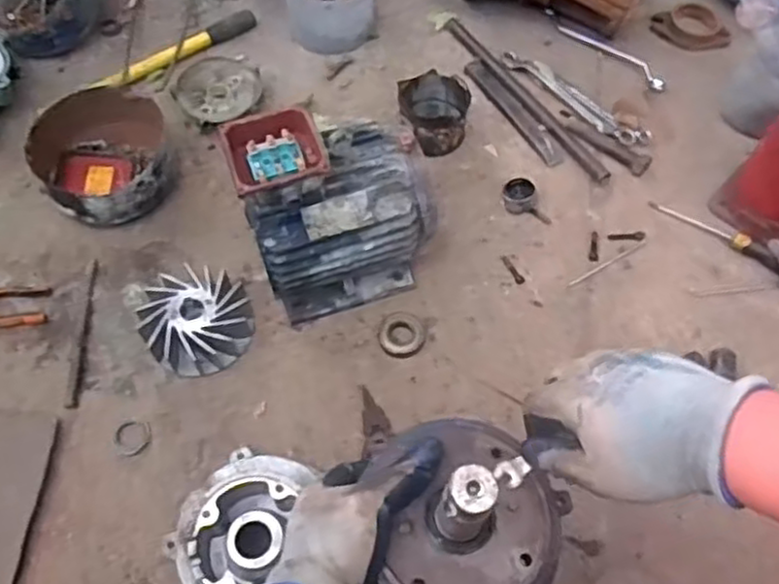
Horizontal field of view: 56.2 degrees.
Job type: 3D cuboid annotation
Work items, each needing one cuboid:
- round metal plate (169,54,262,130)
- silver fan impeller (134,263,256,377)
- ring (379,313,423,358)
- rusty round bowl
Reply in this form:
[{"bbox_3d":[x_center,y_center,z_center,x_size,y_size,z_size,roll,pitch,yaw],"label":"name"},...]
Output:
[{"bbox_3d":[-0.265,-0.315,1.129,0.131,0.031,0.118,-24,64,-14],"label":"round metal plate"},{"bbox_3d":[-0.241,0.034,0.919,0.134,0.045,0.130,0,61,-1],"label":"silver fan impeller"},{"bbox_3d":[0.016,0.053,0.930,0.060,0.013,0.055,0,61,-1],"label":"ring"},{"bbox_3d":[-0.399,-0.184,1.026,0.179,0.091,0.189,0,61,-1],"label":"rusty round bowl"}]

